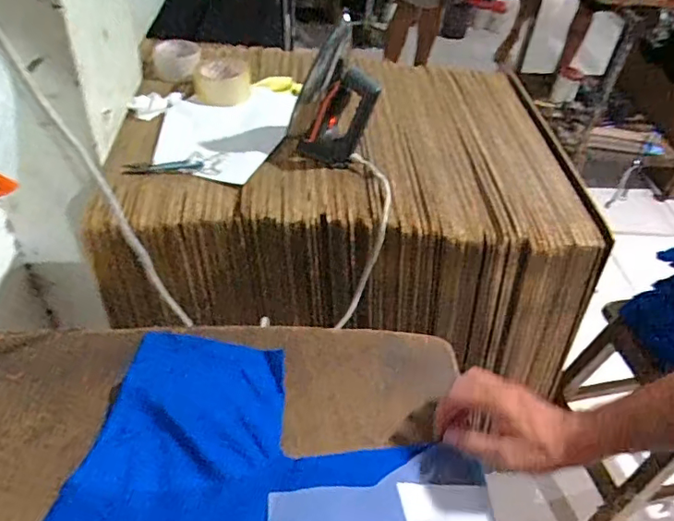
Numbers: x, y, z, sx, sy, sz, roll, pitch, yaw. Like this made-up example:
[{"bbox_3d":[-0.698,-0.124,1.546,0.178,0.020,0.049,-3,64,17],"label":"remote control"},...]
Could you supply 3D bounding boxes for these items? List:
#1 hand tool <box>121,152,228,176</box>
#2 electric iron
[{"bbox_3d":[-0.245,-0.147,0.799,0.151,0.019,0.038,-6,45,-14],"label":"hand tool"},{"bbox_3d":[-0.007,-0.275,0.838,0.132,0.199,0.153,5,43,-3],"label":"electric iron"}]

